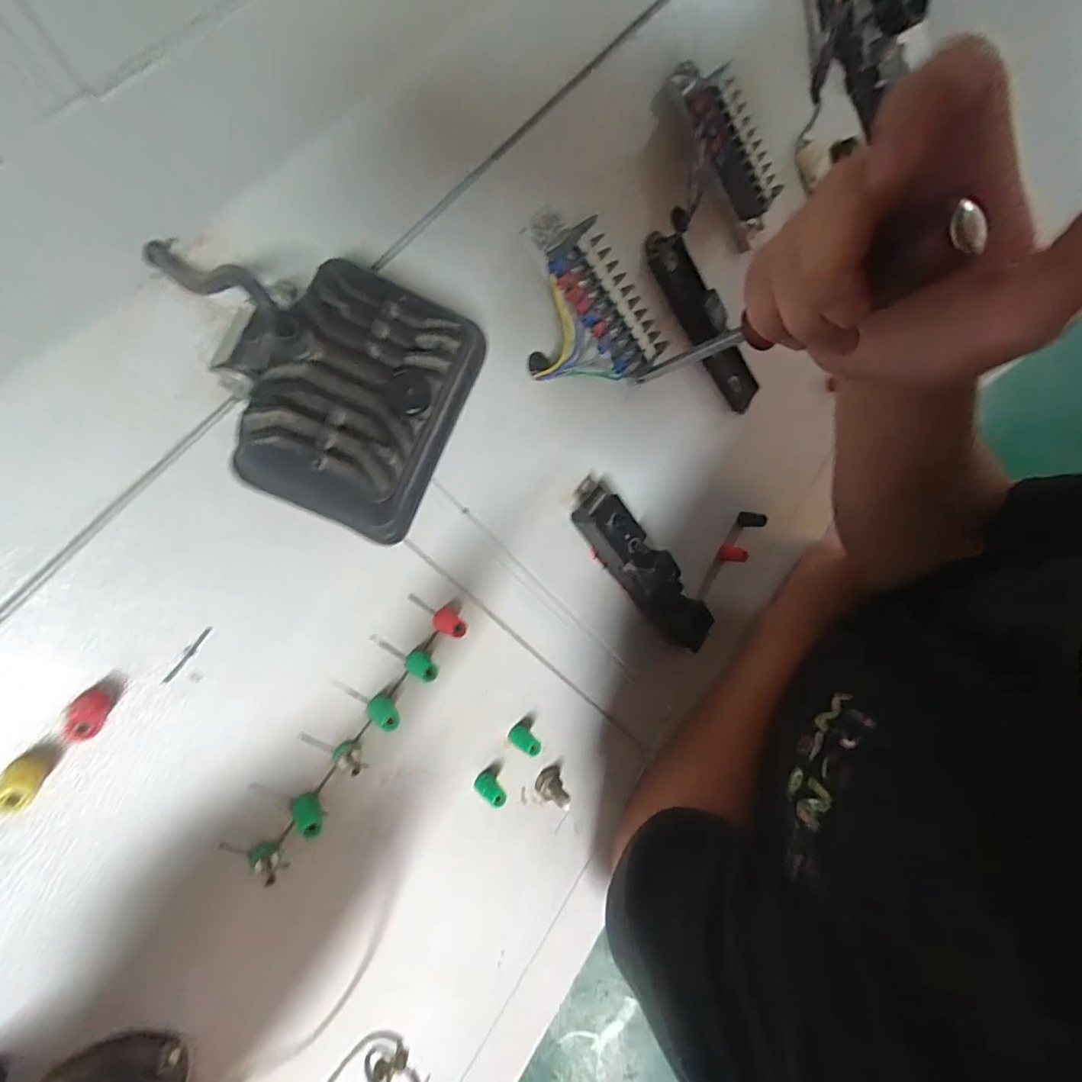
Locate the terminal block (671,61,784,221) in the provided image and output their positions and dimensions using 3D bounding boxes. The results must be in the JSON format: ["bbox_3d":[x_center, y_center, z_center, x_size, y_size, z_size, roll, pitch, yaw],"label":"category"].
[{"bbox_3d":[0.126,-0.268,0.348,0.104,0.022,0.042,46,73,-24],"label":"terminal block"}]

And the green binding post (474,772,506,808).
[{"bbox_3d":[-0.029,0.150,0.310,0.013,0.013,0.023,-16,33,-30],"label":"green binding post"}]

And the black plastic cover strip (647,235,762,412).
[{"bbox_3d":[0.120,-0.153,0.374,0.142,0.021,0.030,45,72,-30],"label":"black plastic cover strip"}]

